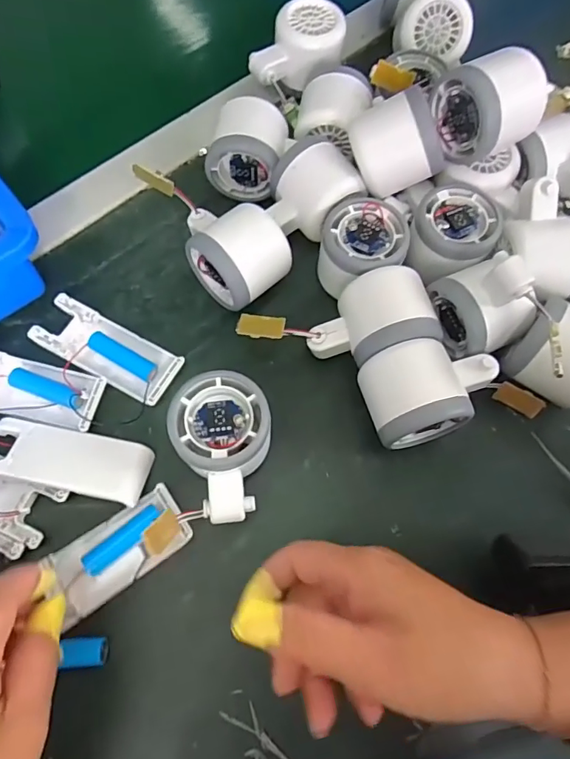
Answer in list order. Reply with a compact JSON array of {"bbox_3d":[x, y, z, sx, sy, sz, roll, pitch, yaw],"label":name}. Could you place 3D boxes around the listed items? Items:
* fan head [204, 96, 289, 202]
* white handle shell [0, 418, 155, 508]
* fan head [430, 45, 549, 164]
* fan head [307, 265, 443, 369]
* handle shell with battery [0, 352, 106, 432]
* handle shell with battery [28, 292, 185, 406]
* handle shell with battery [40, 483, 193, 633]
[{"bbox_3d":[-0.027,-0.180,0.380,0.056,0.052,0.061,15,69,4],"label":"fan head"},{"bbox_3d":[-0.137,0.051,0.306,0.099,0.015,0.038,11,69,3],"label":"white handle shell"},{"bbox_3d":[0.135,-0.184,0.333,0.054,0.065,0.058,-33,74,-14],"label":"fan head"},{"bbox_3d":[0.055,-0.038,0.331,0.078,0.051,0.053,-9,69,-5],"label":"fan head"},{"bbox_3d":[-0.175,0.005,0.326,0.100,0.012,0.039,13,69,4],"label":"handle shell with battery"},{"bbox_3d":[-0.124,-0.021,0.340,0.103,0.013,0.039,27,71,9],"label":"handle shell with battery"},{"bbox_3d":[-0.098,0.103,0.293,0.080,0.021,0.039,-34,73,-13],"label":"handle shell with battery"}]

